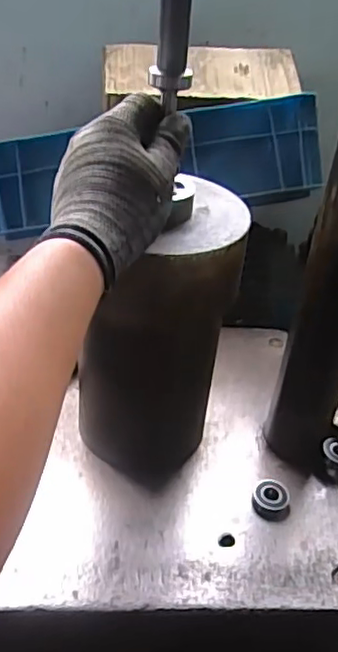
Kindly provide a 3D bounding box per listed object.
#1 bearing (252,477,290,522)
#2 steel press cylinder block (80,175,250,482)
[{"bbox_3d":[0.098,0.162,0.578,0.036,0.017,0.040,16,38,14],"label":"bearing"},{"bbox_3d":[-0.003,0.012,0.558,0.126,0.259,0.103,-28,48,-37],"label":"steel press cylinder block"}]

